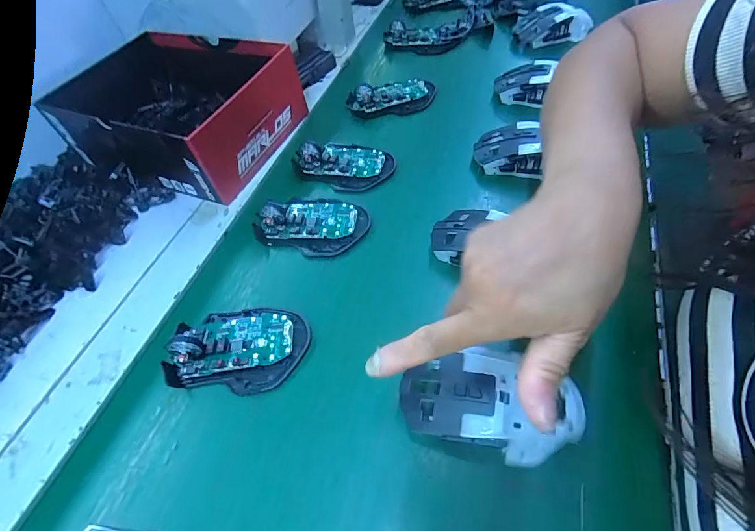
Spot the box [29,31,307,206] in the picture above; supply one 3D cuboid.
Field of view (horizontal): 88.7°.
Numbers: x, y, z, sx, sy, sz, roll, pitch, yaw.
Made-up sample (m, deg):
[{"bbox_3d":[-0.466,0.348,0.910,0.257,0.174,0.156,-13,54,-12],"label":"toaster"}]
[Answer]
[{"bbox_3d":[-0.236,-0.197,0.477,0.229,0.073,0.198,16,58,15],"label":"box"}]

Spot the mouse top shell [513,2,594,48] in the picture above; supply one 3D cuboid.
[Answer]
[{"bbox_3d":[0.249,-0.345,0.551,0.097,0.037,0.061,0,56,8],"label":"mouse top shell"}]

